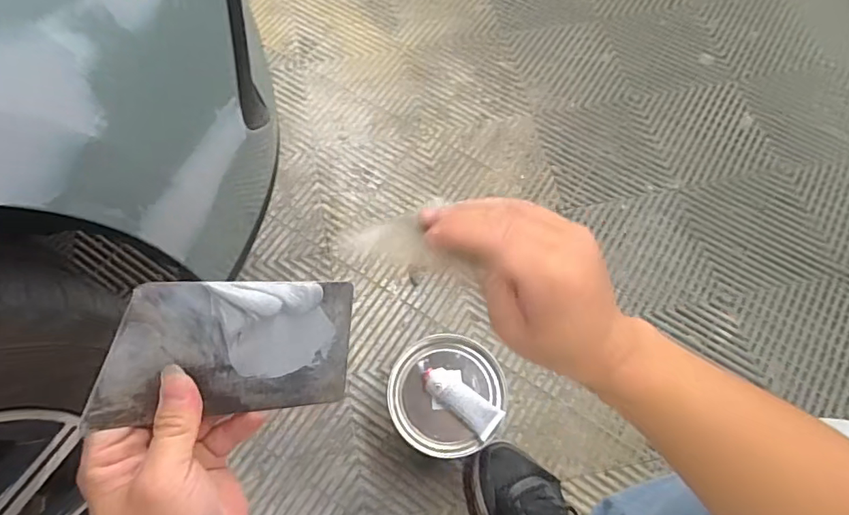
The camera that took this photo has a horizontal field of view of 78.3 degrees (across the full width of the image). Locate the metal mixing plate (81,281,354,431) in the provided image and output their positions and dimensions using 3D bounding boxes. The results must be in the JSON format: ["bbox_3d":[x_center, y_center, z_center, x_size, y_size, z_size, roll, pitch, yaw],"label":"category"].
[{"bbox_3d":[-0.100,0.050,0.280,0.127,0.010,0.073,1,98,-28],"label":"metal mixing plate"}]

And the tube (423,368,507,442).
[{"bbox_3d":[0.047,0.184,0.673,0.112,0.025,0.041,34,70,13],"label":"tube"}]

